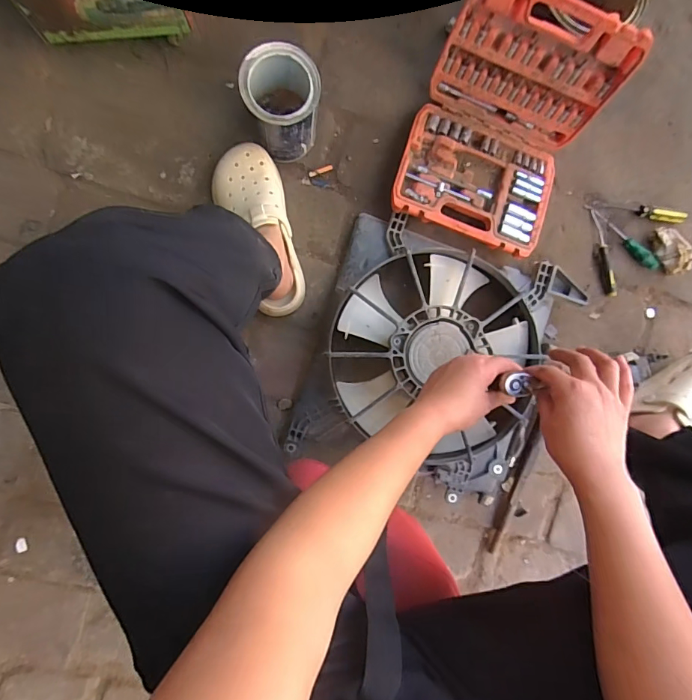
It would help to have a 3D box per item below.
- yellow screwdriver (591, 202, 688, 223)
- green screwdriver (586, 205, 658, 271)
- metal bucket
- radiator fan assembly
[{"bbox_3d":[0.520,-0.243,0.773,0.168,0.028,0.020,7,87,-5],"label":"yellow screwdriver"},{"bbox_3d":[0.489,-0.201,0.771,0.164,0.020,0.025,45,85,-2],"label":"green screwdriver"},{"bbox_3d":[-0.093,-0.355,0.643,0.102,0.130,0.108,0,88,-7],"label":"metal bucket"},{"bbox_3d":[0.145,0.017,0.694,0.374,0.083,0.397,18,87,-4],"label":"radiator fan assembly"}]

